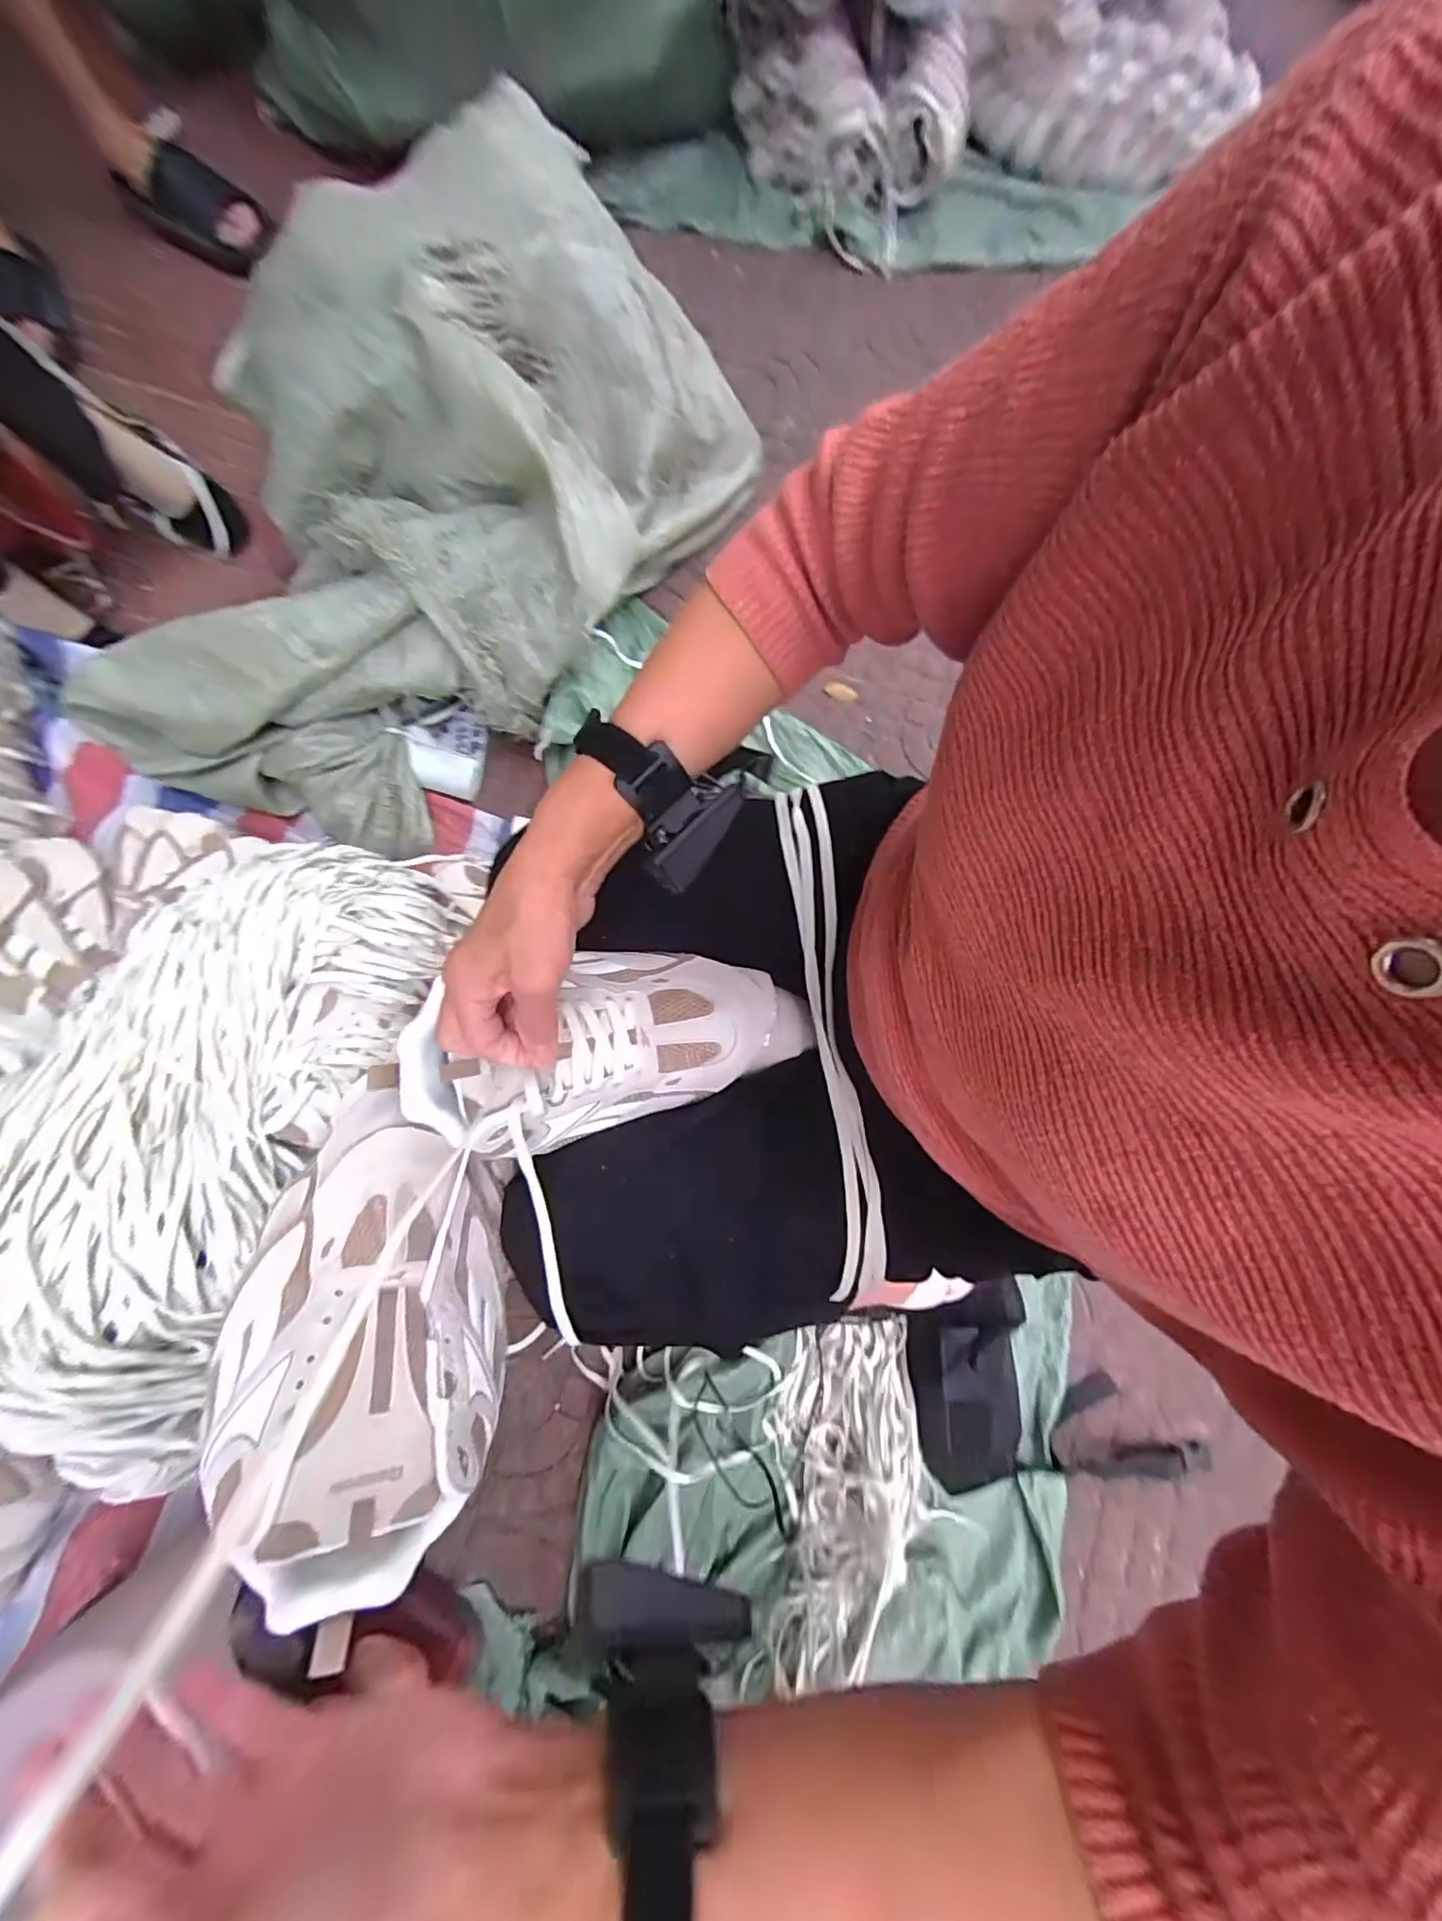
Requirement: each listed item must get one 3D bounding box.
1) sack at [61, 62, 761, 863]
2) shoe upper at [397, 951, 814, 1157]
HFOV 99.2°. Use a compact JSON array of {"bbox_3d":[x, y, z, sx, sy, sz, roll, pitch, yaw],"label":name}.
[{"bbox_3d":[-0.329,-0.546,0.748,0.423,0.296,0.861,27,79,6],"label":"sack"},{"bbox_3d":[-0.074,0.049,0.433,0.281,0.067,0.123,-14,78,-13],"label":"shoe upper"}]

